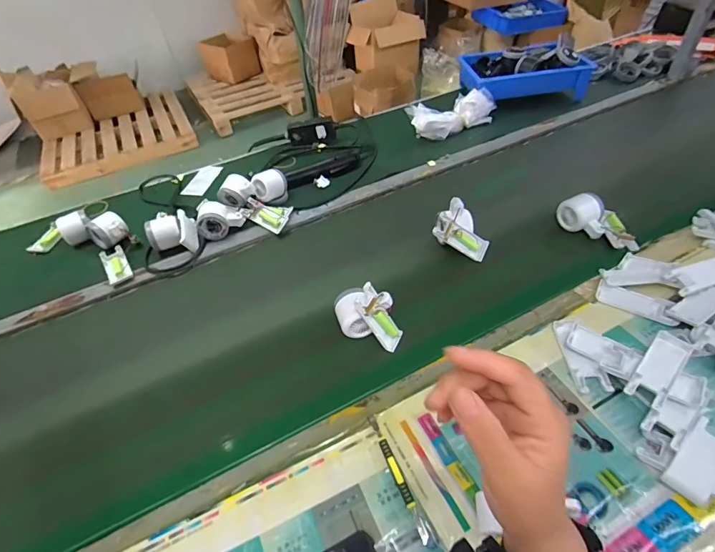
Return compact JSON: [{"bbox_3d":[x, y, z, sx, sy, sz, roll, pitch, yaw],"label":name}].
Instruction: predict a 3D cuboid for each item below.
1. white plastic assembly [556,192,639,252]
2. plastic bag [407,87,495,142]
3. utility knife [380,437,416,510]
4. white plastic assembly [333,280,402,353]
[{"bbox_3d":[0.417,-0.098,0.698,0.133,0.039,0.072,27,54,30],"label":"white plastic assembly"},{"bbox_3d":[0.238,-0.408,1.026,0.228,0.077,0.101,-22,47,-15],"label":"plastic bag"},{"bbox_3d":[0.044,0.221,0.459,0.012,0.009,0.078,-18,46,-11],"label":"utility knife"},{"bbox_3d":[0.014,0.053,0.591,0.095,0.083,0.061,3,46,10],"label":"white plastic assembly"}]

